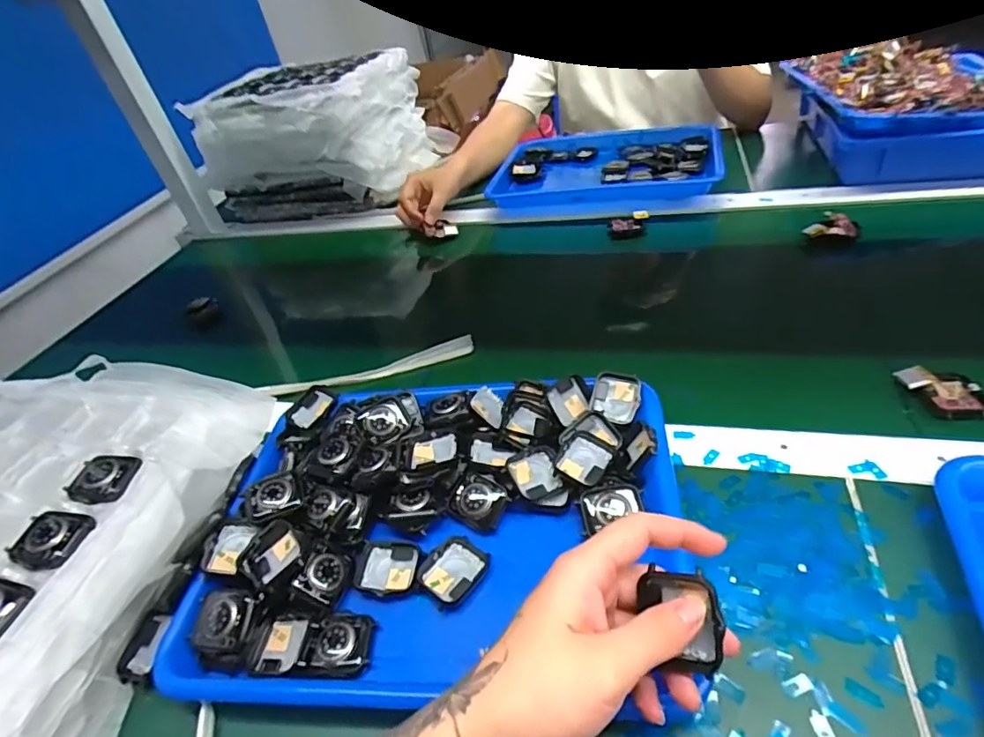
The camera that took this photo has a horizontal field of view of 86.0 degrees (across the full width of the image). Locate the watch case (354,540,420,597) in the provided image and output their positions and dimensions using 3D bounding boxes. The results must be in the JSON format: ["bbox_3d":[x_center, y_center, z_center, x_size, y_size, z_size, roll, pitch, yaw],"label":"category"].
[{"bbox_3d":[-0.073,0.142,0.376,0.045,0.013,0.040,-2,42,12],"label":"watch case"}]

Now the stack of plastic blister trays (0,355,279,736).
[{"bbox_3d":[-0.424,0.129,0.419,0.411,0.073,0.310,-1,42,14],"label":"stack of plastic blister trays"}]

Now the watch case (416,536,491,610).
[{"bbox_3d":[-0.025,0.139,0.361,0.037,0.008,0.045,25,53,36],"label":"watch case"}]

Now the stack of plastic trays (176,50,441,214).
[{"bbox_3d":[-0.304,-0.422,0.942,0.338,0.190,0.284,1,42,16],"label":"stack of plastic trays"}]

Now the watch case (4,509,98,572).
[{"bbox_3d":[-0.305,0.117,0.364,0.053,0.008,0.041,6,44,20],"label":"watch case"}]

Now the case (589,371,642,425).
[{"bbox_3d":[0.101,0.023,0.432,0.037,0.013,0.042,14,77,20],"label":"case"}]

